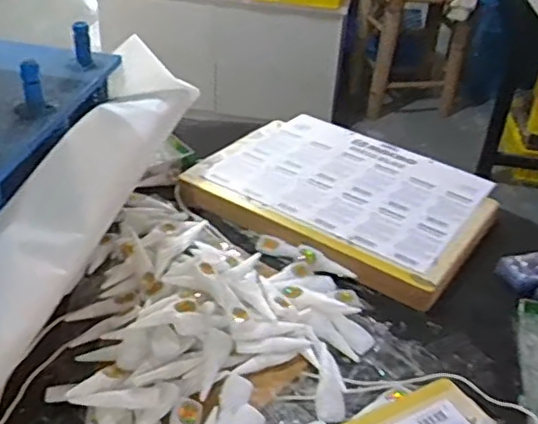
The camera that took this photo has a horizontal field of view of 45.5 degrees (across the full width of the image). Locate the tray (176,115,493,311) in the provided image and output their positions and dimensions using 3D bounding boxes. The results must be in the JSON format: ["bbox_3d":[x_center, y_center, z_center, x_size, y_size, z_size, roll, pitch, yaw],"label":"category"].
[{"bbox_3d":[0.122,-0.035,0.997,0.418,0.033,0.322,24,38,26],"label":"tray"}]

